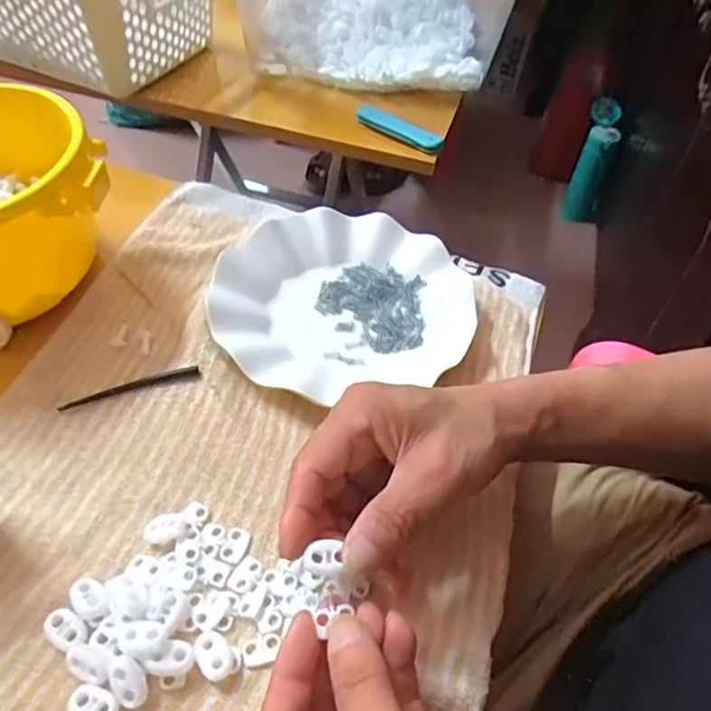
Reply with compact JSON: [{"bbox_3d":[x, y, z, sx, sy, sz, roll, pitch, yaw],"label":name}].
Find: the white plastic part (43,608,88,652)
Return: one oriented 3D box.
[{"bbox_3d":[-0.138,0.130,0.287,0.024,0.004,0.014,26,52,17],"label":"white plastic part"}]

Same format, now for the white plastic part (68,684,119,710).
[{"bbox_3d":[-0.117,0.157,0.270,0.021,0.005,0.015,18,50,10],"label":"white plastic part"}]

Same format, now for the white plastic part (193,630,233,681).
[{"bbox_3d":[-0.067,0.142,0.285,0.014,0.007,0.023,-25,56,-24],"label":"white plastic part"}]

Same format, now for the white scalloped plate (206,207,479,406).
[{"bbox_3d":[-0.010,-0.043,0.433,0.178,0.025,0.160,-14,52,-17],"label":"white scalloped plate"}]

